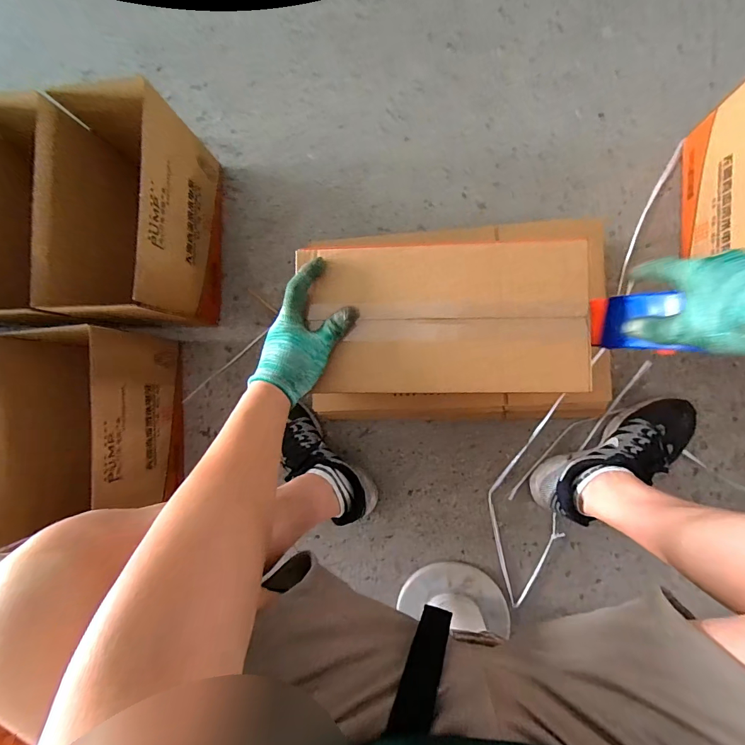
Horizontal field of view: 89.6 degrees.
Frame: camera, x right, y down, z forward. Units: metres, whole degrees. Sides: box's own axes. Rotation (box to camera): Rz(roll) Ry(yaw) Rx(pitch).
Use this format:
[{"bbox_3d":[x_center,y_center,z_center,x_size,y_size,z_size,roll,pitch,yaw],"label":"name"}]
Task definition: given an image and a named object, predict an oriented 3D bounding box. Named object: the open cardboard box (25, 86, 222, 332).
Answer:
[{"bbox_3d":[-0.418,-0.278,0.687,0.193,0.224,0.371,0,89,7],"label":"open cardboard box"}]

